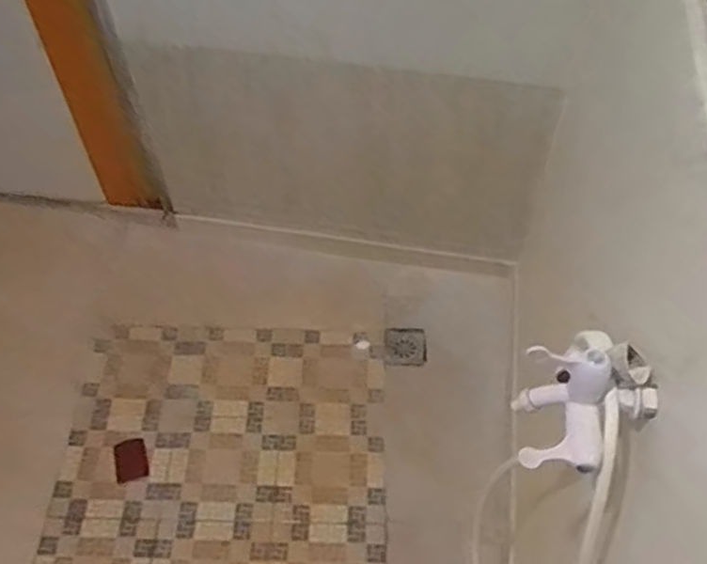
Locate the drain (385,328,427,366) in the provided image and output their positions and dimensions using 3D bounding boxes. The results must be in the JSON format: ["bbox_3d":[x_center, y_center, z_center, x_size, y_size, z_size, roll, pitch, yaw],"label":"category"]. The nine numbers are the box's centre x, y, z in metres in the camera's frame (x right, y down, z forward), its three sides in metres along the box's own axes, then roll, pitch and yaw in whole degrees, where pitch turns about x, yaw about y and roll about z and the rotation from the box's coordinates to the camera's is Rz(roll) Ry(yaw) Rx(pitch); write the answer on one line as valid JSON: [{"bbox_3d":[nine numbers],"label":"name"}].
[{"bbox_3d":[0.141,0.173,1.921,0.108,0.022,0.101,1,54,1],"label":"drain"}]

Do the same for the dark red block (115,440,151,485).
[{"bbox_3d":[-0.522,0.419,1.675,0.073,0.016,0.109,-16,55,-11],"label":"dark red block"}]

